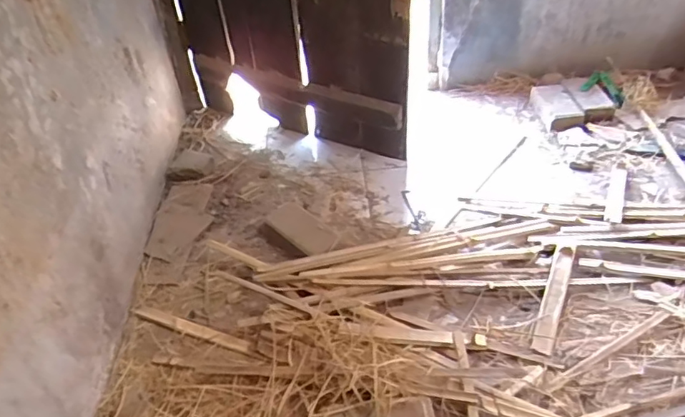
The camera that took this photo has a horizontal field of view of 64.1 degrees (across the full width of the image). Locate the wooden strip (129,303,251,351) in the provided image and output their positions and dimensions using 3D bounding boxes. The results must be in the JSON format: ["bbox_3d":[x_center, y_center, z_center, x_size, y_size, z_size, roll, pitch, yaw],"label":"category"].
[{"bbox_3d":[-0.344,0.269,1.232,0.304,0.017,0.030,13,44,20],"label":"wooden strip"}]

